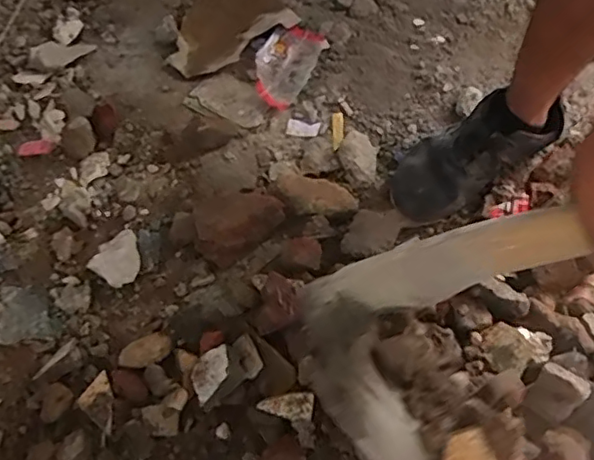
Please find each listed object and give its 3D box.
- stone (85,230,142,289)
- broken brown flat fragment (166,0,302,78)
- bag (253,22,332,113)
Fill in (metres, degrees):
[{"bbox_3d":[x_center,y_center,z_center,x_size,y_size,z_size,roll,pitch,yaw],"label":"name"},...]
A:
[{"bbox_3d":[-0.235,0.035,0.774,0.062,0.034,0.070,36,73,10],"label":"stone"},{"bbox_3d":[-0.118,-0.331,0.913,0.207,0.012,0.143,-37,75,-13],"label":"broken brown flat fragment"},{"bbox_3d":[-0.019,-0.253,0.888,0.088,0.012,0.139,27,72,8],"label":"bag"}]

